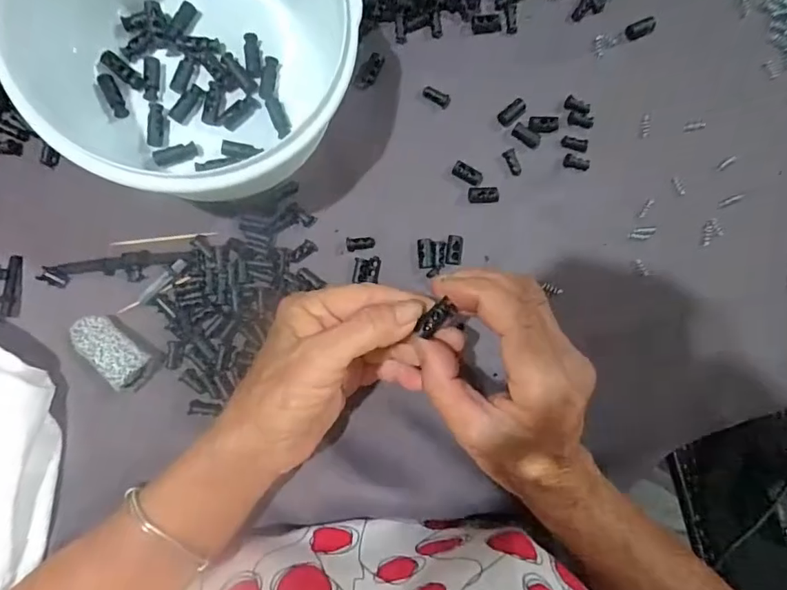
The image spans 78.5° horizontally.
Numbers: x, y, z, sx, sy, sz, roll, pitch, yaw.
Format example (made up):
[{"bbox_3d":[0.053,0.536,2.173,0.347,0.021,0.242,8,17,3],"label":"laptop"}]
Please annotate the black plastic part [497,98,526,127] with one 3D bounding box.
[{"bbox_3d":[0.078,-0.120,0.315,0.020,0.007,0.010,-40,92,-8],"label":"black plastic part"}]

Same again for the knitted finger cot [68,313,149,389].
[{"bbox_3d":[-0.161,0.031,0.274,0.044,0.014,0.024,45,82,-2],"label":"knitted finger cot"}]

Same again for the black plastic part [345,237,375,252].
[{"bbox_3d":[-0.021,-0.033,0.302,0.018,0.004,0.008,-6,87,-8],"label":"black plastic part"}]

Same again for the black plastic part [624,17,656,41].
[{"bbox_3d":[0.168,-0.180,0.326,0.020,0.005,0.010,-23,92,-7],"label":"black plastic part"}]

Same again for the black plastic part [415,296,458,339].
[{"bbox_3d":[0.022,0.012,0.247,0.023,0.008,0.011,-43,94,-6],"label":"black plastic part"}]

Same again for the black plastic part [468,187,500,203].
[{"bbox_3d":[0.059,-0.065,0.312,0.020,0.008,0.010,-2,86,-7],"label":"black plastic part"}]

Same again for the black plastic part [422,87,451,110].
[{"bbox_3d":[0.028,-0.128,0.311,0.019,0.009,0.008,35,85,-5],"label":"black plastic part"}]

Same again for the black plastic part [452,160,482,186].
[{"bbox_3d":[0.048,-0.078,0.311,0.020,0.009,0.009,28,83,-5],"label":"black plastic part"}]

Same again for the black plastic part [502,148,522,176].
[{"bbox_3d":[0.079,-0.087,0.317,0.008,0.004,0.017,-26,92,-7],"label":"black plastic part"}]

